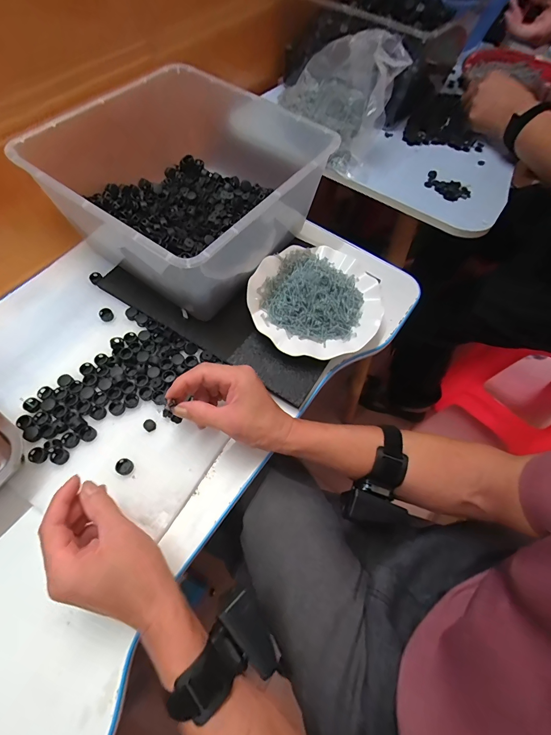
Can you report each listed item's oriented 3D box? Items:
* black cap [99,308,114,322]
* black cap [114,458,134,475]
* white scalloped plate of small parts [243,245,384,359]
[{"bbox_3d":[-0.232,-0.073,0.470,0.017,0.009,0.016,1,63,-3],"label":"black cap"},{"bbox_3d":[-0.169,0.110,0.382,0.017,0.007,0.018,1,63,-3],"label":"black cap"},{"bbox_3d":[0.055,-0.096,0.468,0.175,0.035,0.175,1,63,-3],"label":"white scalloped plate of small parts"}]

